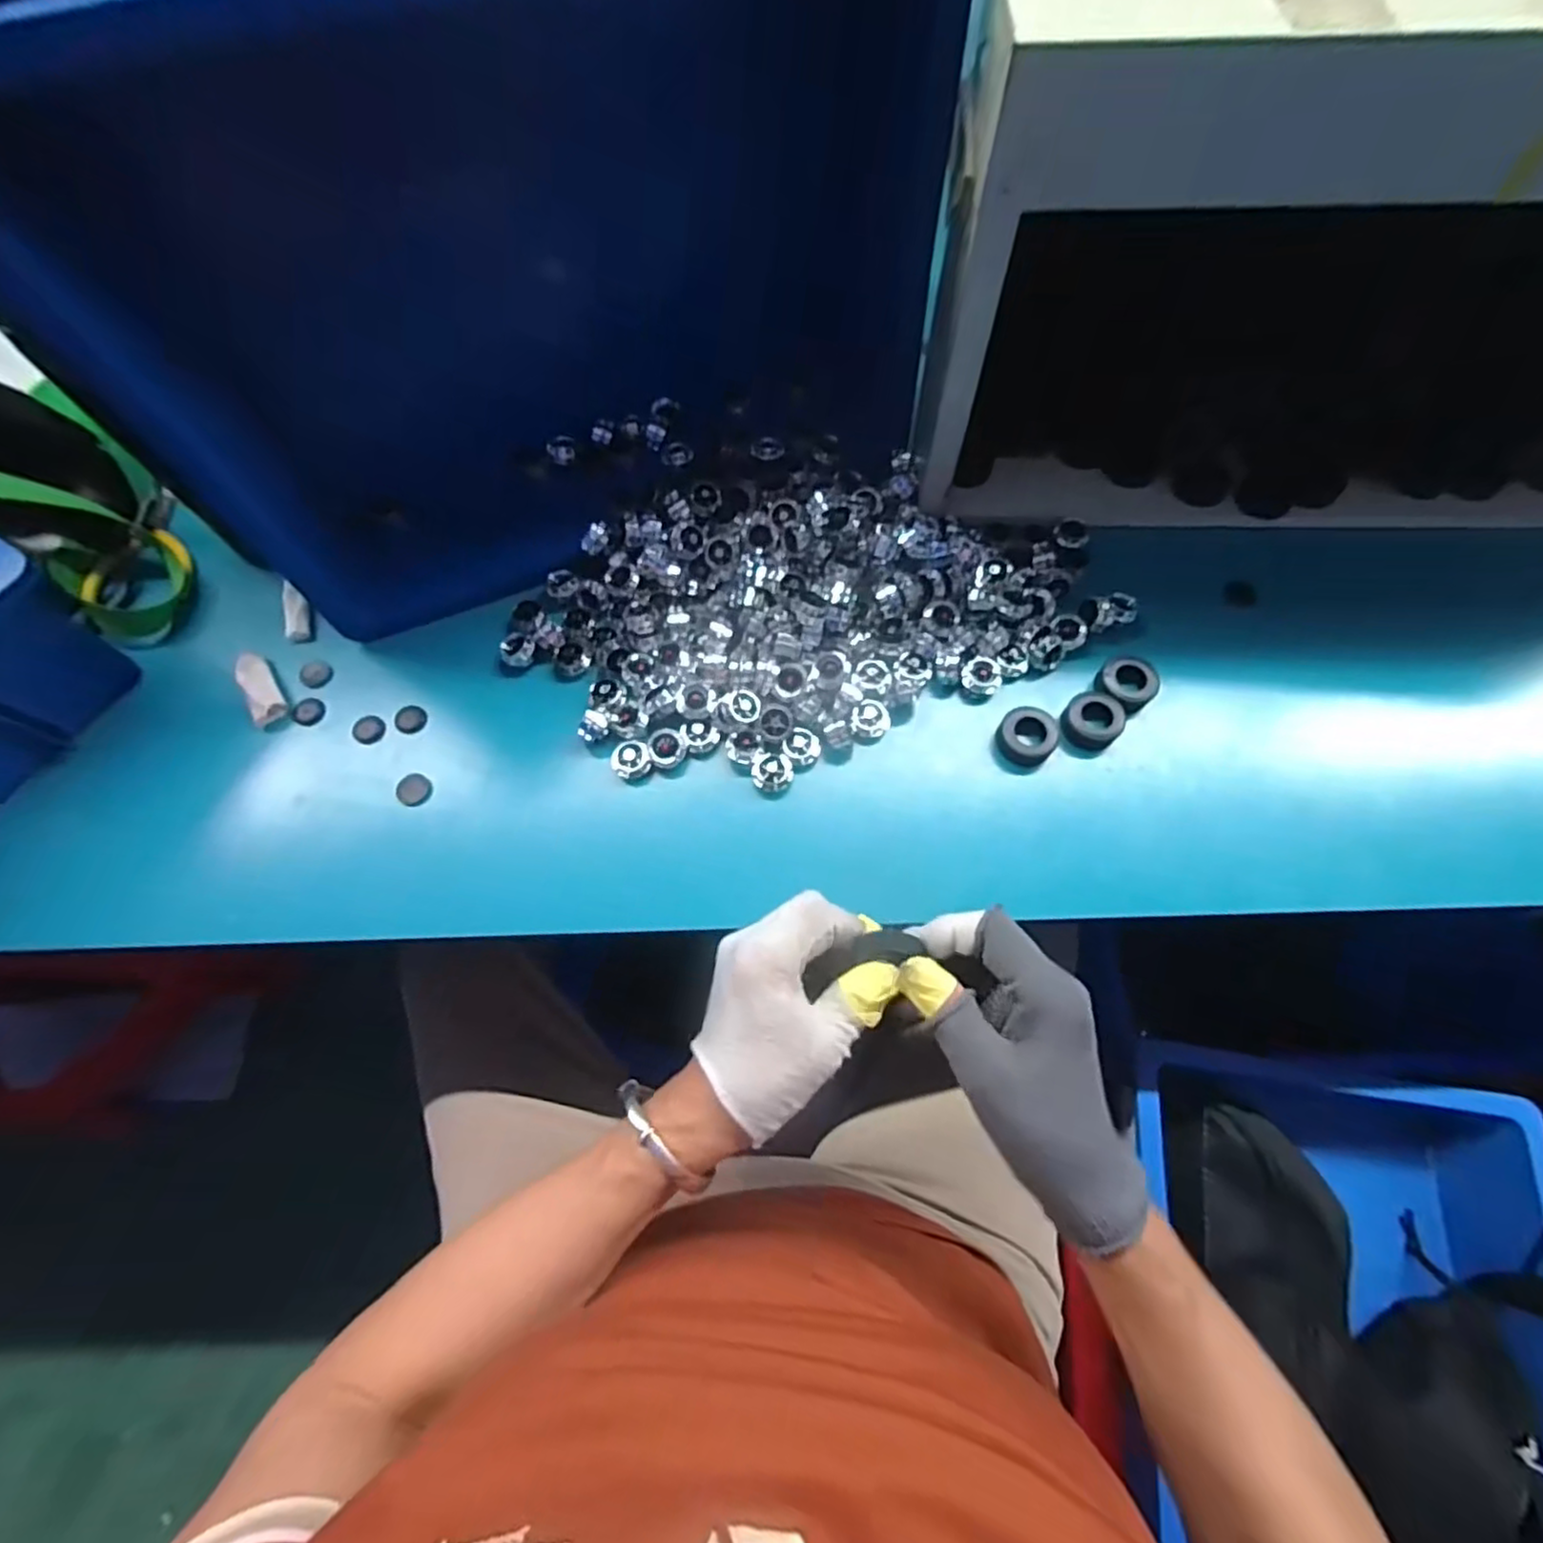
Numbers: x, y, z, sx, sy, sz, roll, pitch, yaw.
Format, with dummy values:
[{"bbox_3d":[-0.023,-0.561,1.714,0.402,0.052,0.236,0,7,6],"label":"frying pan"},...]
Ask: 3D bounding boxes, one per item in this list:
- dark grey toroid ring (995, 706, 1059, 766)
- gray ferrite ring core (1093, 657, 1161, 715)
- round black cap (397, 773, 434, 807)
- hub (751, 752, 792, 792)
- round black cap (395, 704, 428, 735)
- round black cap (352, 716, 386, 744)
[{"bbox_3d":[0.170,-0.024,0.458,0.038,0.020,0.032,41,75,15],"label":"dark grey toroid ring"},{"bbox_3d":[0.242,-0.059,0.469,0.036,0.017,0.038,-1,69,2],"label":"gray ferrite ring core"},{"bbox_3d":[-0.240,0.011,0.459,0.022,0.004,0.023,-1,69,2],"label":"round black cap"},{"bbox_3d":[0.001,0.003,0.457,0.026,0.021,0.026,-1,69,2],"label":"hub"},{"bbox_3d":[-0.254,-0.037,0.483,0.022,0.004,0.021,-1,69,2],"label":"round black cap"},{"bbox_3d":[-0.282,-0.030,0.480,0.023,0.004,0.020,31,73,13],"label":"round black cap"}]

